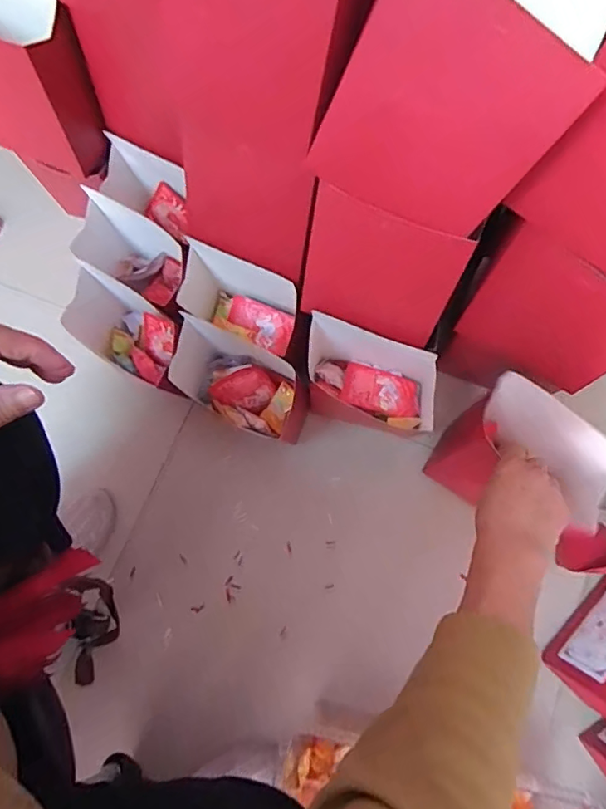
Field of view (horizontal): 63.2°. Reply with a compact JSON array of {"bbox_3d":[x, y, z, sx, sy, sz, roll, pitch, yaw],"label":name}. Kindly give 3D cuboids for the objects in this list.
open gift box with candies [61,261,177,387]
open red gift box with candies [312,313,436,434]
[{"bbox_3d":[-0.248,-0.103,0.670,0.122,0.136,0.081,29,78,9],"label":"open gift box with candies"},{"bbox_3d":[0.084,-0.036,0.637,0.156,0.190,0.082,12,75,5],"label":"open red gift box with candies"}]

